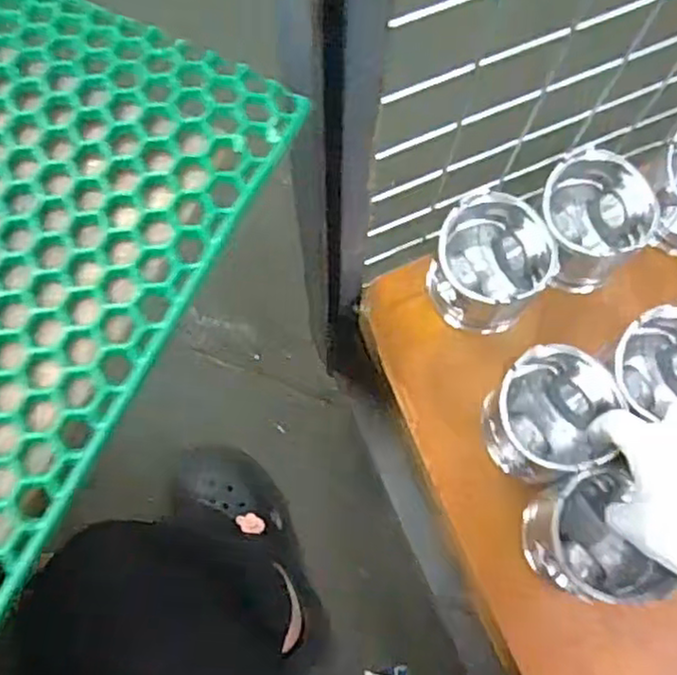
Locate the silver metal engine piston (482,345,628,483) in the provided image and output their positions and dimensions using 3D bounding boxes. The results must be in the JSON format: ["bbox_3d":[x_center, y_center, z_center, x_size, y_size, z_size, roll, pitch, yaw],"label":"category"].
[{"bbox_3d":[0.159,0.061,0.540,0.081,0.097,0.085,0,73,0],"label":"silver metal engine piston"}]

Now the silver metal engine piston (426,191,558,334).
[{"bbox_3d":[0.123,-0.058,0.573,0.085,0.101,0.086,0,73,0],"label":"silver metal engine piston"}]

